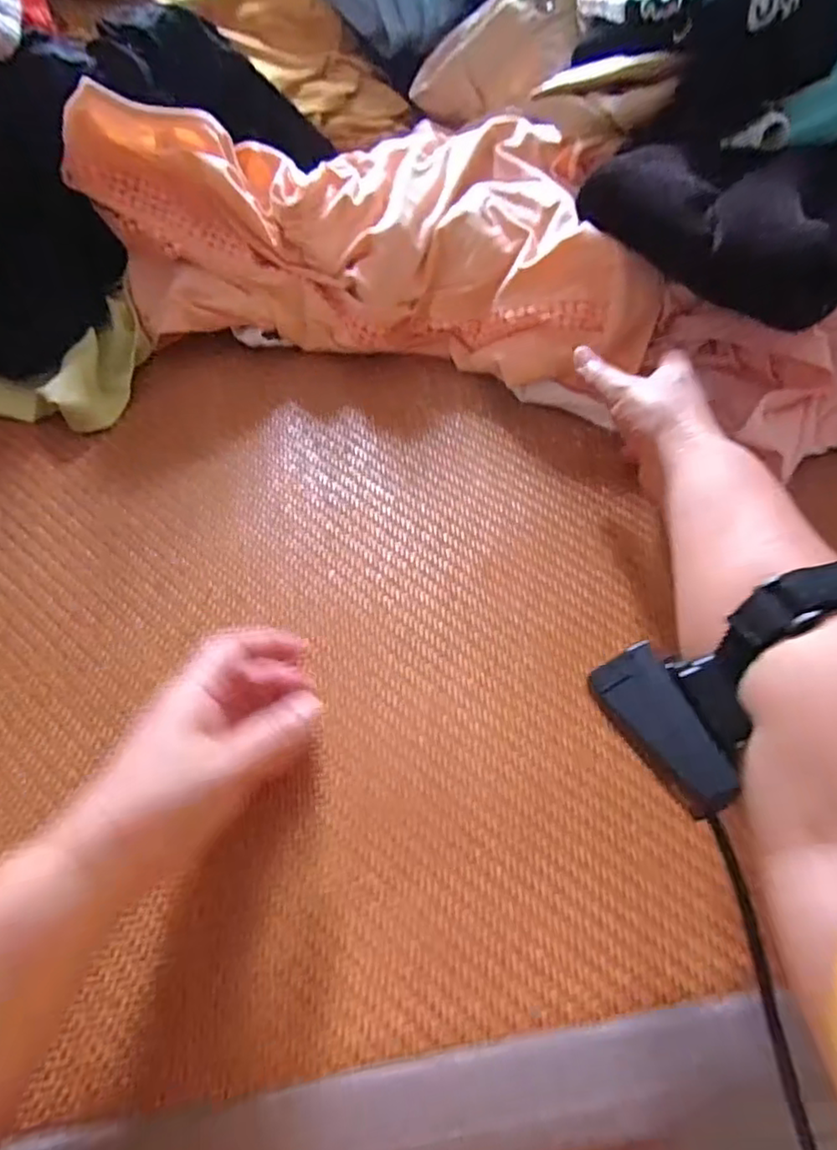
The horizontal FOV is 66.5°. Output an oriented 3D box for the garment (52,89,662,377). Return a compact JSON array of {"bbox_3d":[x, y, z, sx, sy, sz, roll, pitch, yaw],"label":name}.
[{"bbox_3d":[-0.032,-0.273,0.493,0.419,0.120,0.195,9,59,2],"label":"garment"}]

